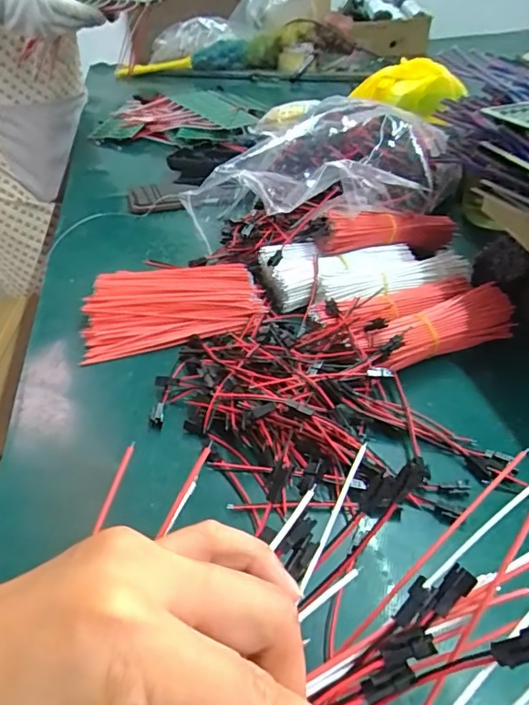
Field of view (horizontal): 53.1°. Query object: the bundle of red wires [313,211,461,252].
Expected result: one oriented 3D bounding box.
[{"bbox_3d":[0.123,-0.120,0.521,0.145,0.037,0.026,-6,37,-22],"label":"bundle of red wires"}]

